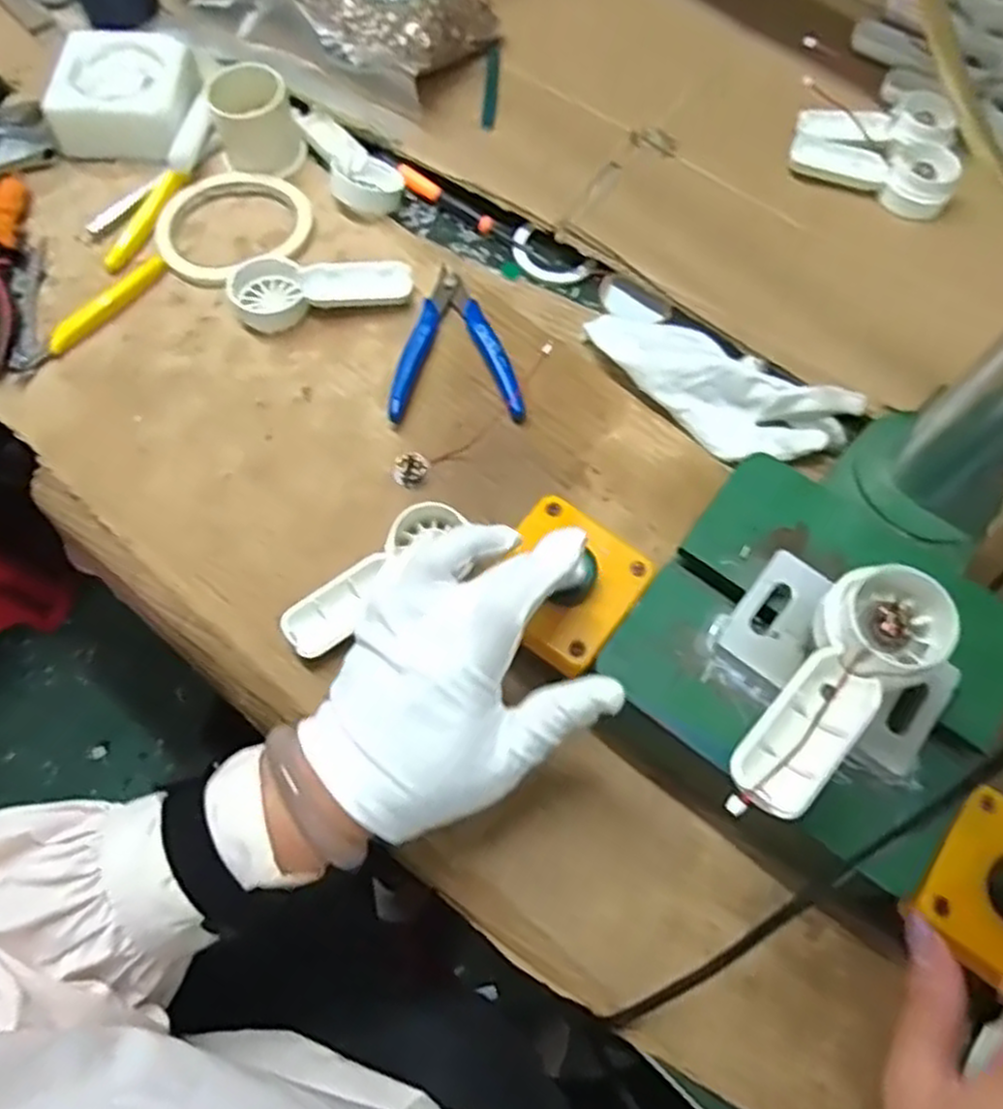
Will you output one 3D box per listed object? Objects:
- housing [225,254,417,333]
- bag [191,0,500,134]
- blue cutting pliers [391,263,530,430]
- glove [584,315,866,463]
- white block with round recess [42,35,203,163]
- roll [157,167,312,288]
[{"bbox_3d":[-0.115,-0.173,0.489,0.111,0.017,0.047,-14,69,-5],"label":"housing"},{"bbox_3d":[-0.108,-0.388,0.556,0.166,0.052,0.142,28,71,10],"label":"bag"},{"bbox_3d":[-0.028,-0.134,0.479,0.077,0.011,0.113,-2,69,0],"label":"blue cutting pliers"},{"bbox_3d":[0.126,-0.103,0.466,0.163,0.021,0.059,30,72,11],"label":"glove"},{"bbox_3d":[-0.258,-0.316,0.529,0.088,0.036,0.089,10,68,3],"label":"white block with round recess"},{"bbox_3d":[-0.179,-0.223,0.510,0.100,0.013,0.093,0,69,0],"label":"roll"}]

